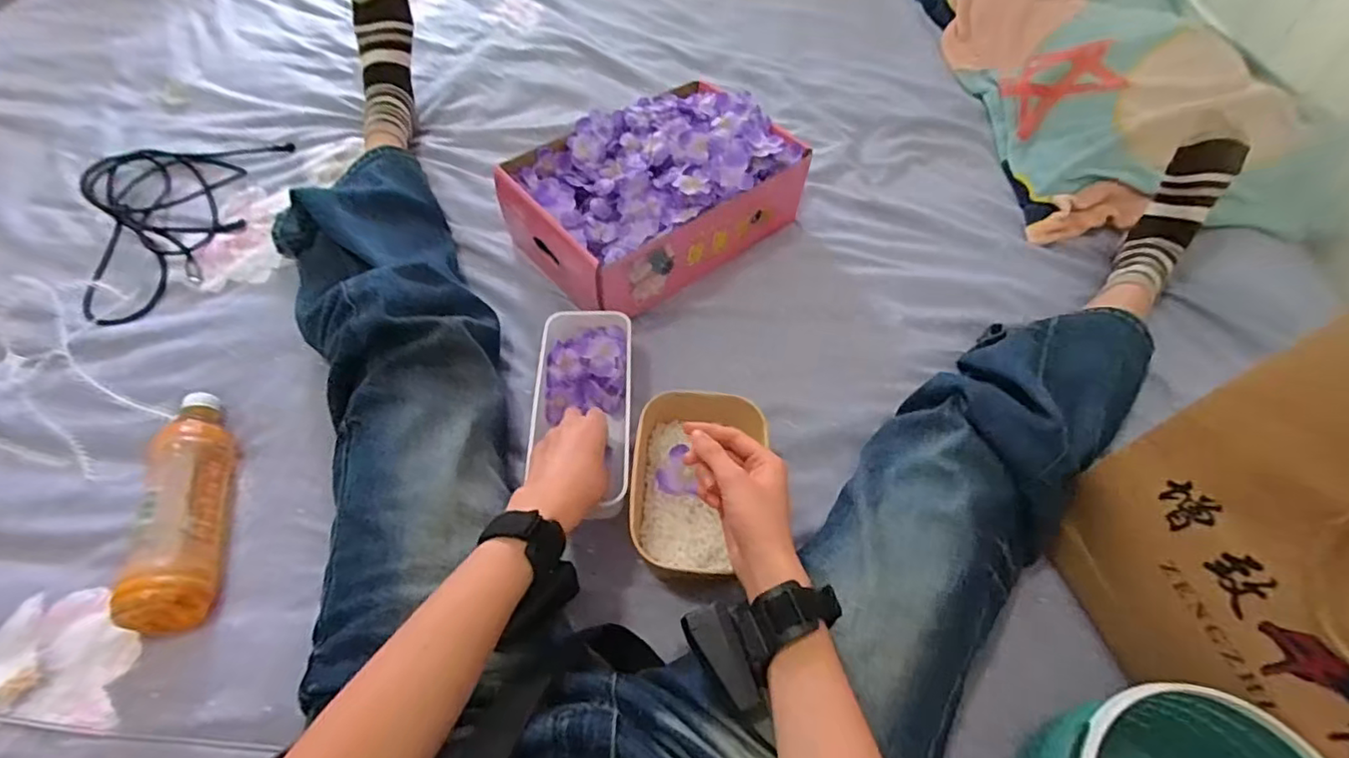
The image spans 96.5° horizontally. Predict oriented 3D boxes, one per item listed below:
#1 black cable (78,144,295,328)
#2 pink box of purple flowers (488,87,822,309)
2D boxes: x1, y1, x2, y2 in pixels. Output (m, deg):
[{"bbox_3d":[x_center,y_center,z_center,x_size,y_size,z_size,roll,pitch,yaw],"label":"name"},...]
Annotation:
[{"bbox_3d":[-0.601,-0.214,0.749,0.241,0.010,0.294,-23,61,-17],"label":"black cable"},{"bbox_3d":[-0.019,-0.231,0.726,0.322,0.125,0.209,-32,64,-21],"label":"pink box of purple flowers"}]

